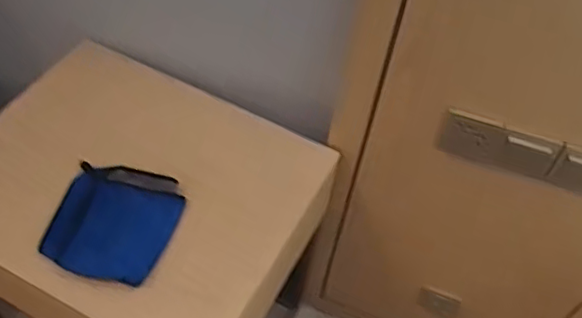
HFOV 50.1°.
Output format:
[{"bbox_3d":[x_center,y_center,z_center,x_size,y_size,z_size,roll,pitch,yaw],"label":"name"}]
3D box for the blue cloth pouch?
[{"bbox_3d":[-0.267,0.094,0.944,0.169,0.035,0.183,14,53,6],"label":"blue cloth pouch"}]

